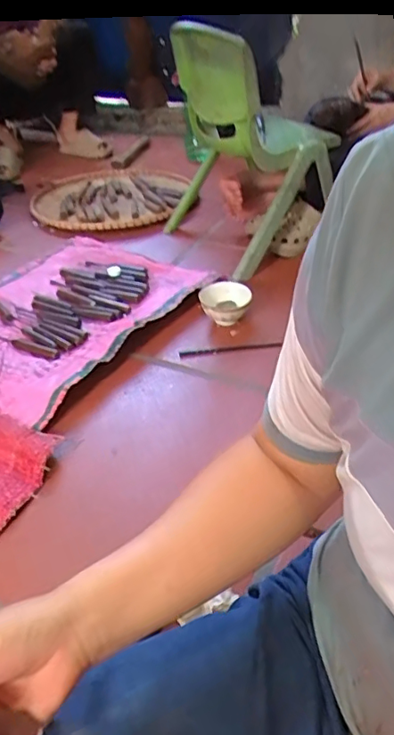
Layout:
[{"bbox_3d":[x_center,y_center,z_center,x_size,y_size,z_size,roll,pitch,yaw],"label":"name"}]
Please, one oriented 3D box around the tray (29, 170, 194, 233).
[{"bbox_3d":[-0.253,-0.529,1.697,0.488,0.054,0.483,-9,38,-8],"label":"tray"}]

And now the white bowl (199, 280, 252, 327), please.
[{"bbox_3d":[0.057,-0.130,1.142,0.106,0.066,0.116,-9,38,-10],"label":"white bowl"}]

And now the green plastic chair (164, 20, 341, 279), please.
[{"bbox_3d":[0.129,-0.533,1.308,0.324,0.429,0.416,-21,41,-23],"label":"green plastic chair"}]

